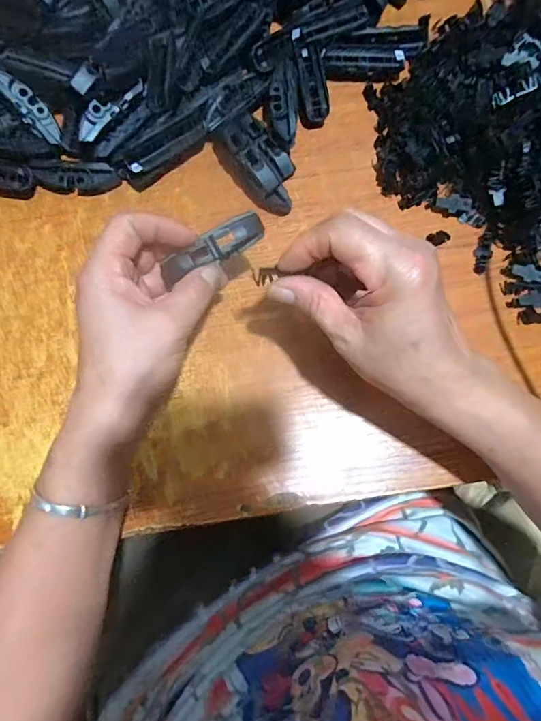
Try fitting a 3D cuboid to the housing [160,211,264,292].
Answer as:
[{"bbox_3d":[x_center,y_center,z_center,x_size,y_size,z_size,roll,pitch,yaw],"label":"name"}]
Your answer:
[{"bbox_3d":[-0.037,-0.074,0.289,0.072,0.018,0.018,-30,81,-5],"label":"housing"}]

